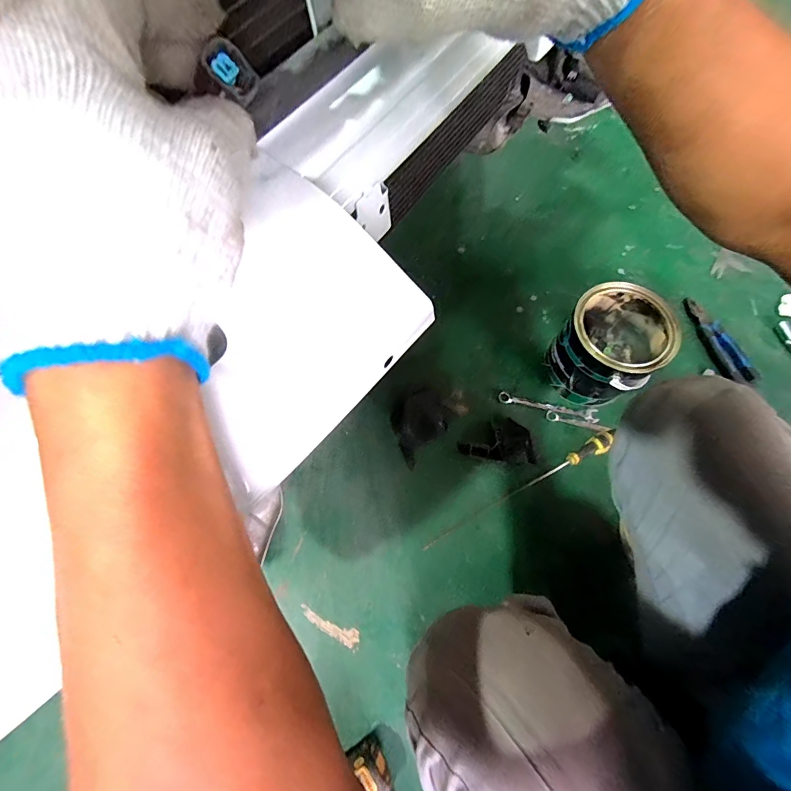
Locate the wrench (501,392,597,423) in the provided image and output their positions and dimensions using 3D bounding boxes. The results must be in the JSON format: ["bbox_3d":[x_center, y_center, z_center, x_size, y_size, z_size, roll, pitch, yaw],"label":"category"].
[{"bbox_3d":[0.282,0.023,0.745,0.178,0.015,0.025,12,70,5],"label":"wrench"}]

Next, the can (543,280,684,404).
[{"bbox_3d":[0.364,-0.084,0.698,0.160,0.155,0.165,29,74,11],"label":"can"}]

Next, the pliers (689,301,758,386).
[{"bbox_3d":[0.630,-0.107,0.779,0.042,0.015,0.188,-23,71,-8],"label":"pliers"}]

